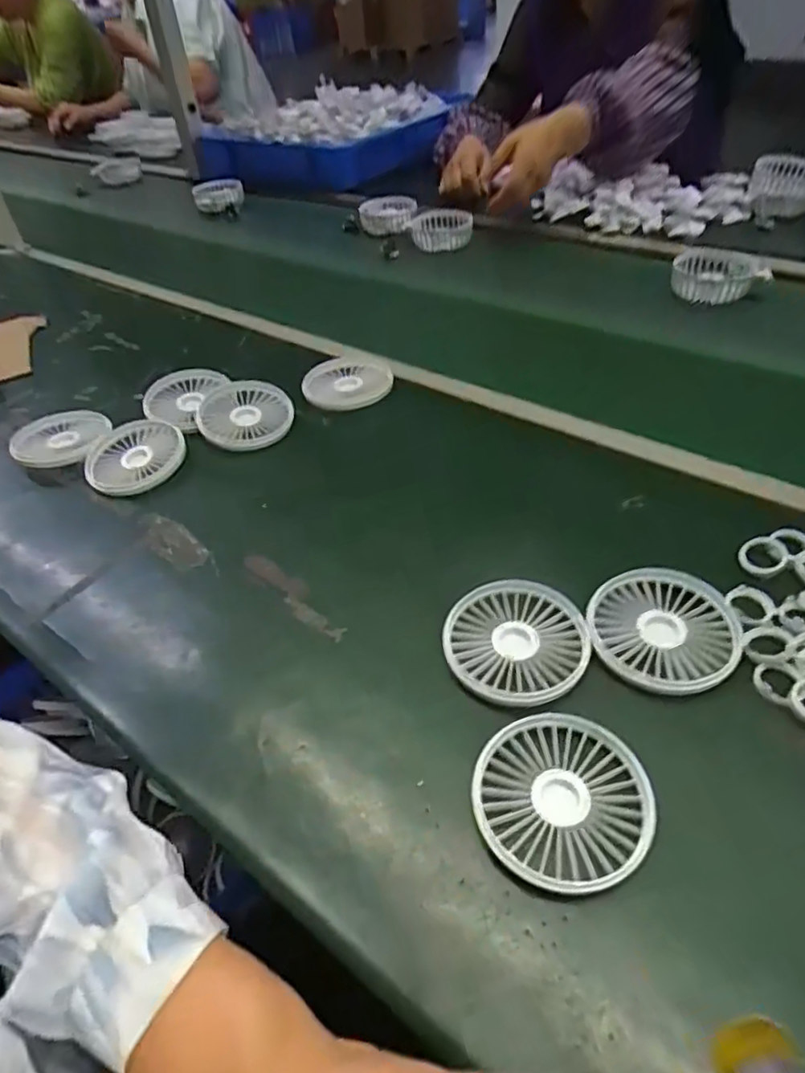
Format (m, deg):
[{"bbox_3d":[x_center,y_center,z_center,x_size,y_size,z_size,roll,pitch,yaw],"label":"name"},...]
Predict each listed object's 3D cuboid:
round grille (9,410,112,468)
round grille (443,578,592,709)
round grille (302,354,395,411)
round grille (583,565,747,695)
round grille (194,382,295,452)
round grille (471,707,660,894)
[{"bbox_3d":[-0.324,-0.096,0.590,0.083,0.022,0.083,-4,46,4],"label":"round grille"},{"bbox_3d":[0.072,0.063,0.383,0.088,0.007,0.085,-4,46,4],"label":"round grille"},{"bbox_3d":[-0.054,-0.156,0.626,0.097,0.012,0.089,-2,43,2],"label":"round grille"},{"bbox_3d":[0.161,0.056,0.383,0.088,0.007,0.086,-4,46,4],"label":"round grille"},{"bbox_3d":[-0.152,-0.117,0.599,0.091,0.015,0.091,-1,52,2],"label":"round grille"},{"bbox_3d":[0.082,0.132,0.316,0.088,0.011,0.084,-4,46,4],"label":"round grille"}]

